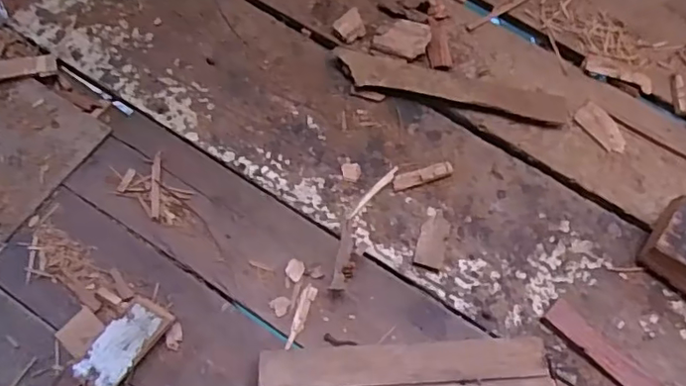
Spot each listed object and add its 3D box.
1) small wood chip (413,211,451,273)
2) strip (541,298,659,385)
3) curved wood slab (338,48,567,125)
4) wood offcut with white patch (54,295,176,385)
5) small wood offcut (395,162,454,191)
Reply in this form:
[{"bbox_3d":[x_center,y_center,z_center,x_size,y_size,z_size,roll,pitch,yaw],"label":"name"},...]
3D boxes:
[{"bbox_3d":[0.088,0.045,0.557,0.026,0.004,0.059,17,71,5],"label":"small wood chip"},{"bbox_3d":[0.245,0.152,0.522,0.136,0.009,0.027,41,75,13],"label":"strip"},{"bbox_3d":[0.116,-0.114,0.611,0.244,0.020,0.042,11,70,3],"label":"curved wood slab"},{"bbox_3d":[-0.200,0.145,0.491,0.038,0.034,0.120,35,73,11],"label":"wood offcut with white patch"},{"bbox_3d":[0.080,-0.017,0.578,0.061,0.011,0.016,-17,71,-7],"label":"small wood offcut"}]

